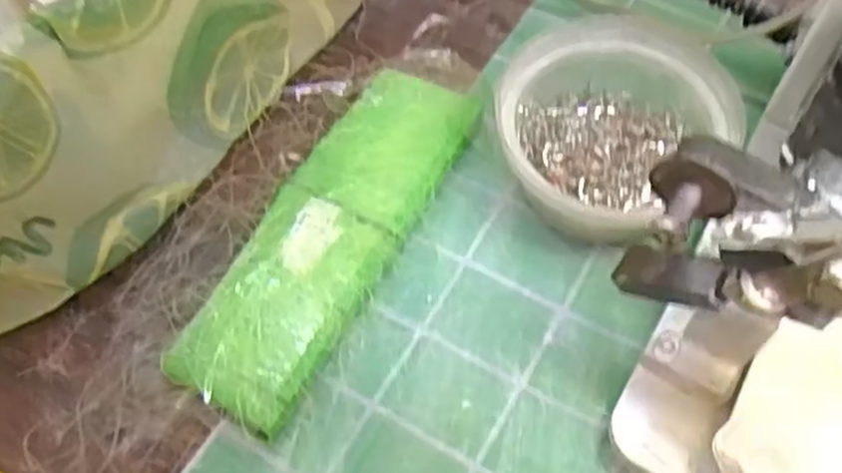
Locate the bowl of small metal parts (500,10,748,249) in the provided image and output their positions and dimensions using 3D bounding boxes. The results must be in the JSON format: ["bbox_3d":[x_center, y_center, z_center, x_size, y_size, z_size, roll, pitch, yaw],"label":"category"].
[{"bbox_3d":[0.079,-0.047,0.354,0.103,0.053,0.082,-34,66,-18],"label":"bowl of small metal parts"}]

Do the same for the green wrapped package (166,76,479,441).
[{"bbox_3d":[-0.038,-0.002,0.353,0.059,0.014,0.178,25,63,14],"label":"green wrapped package"}]

